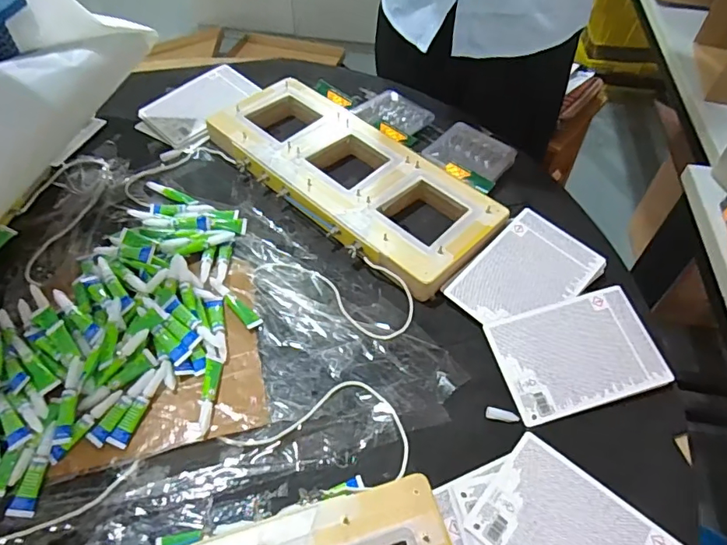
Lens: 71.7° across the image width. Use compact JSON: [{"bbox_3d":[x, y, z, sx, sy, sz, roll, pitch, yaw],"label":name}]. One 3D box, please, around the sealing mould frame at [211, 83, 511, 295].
[{"bbox_3d":[-0.026,-0.142,0.690,0.428,0.039,0.184,38,59,26],"label":"sealing mould frame"}]

